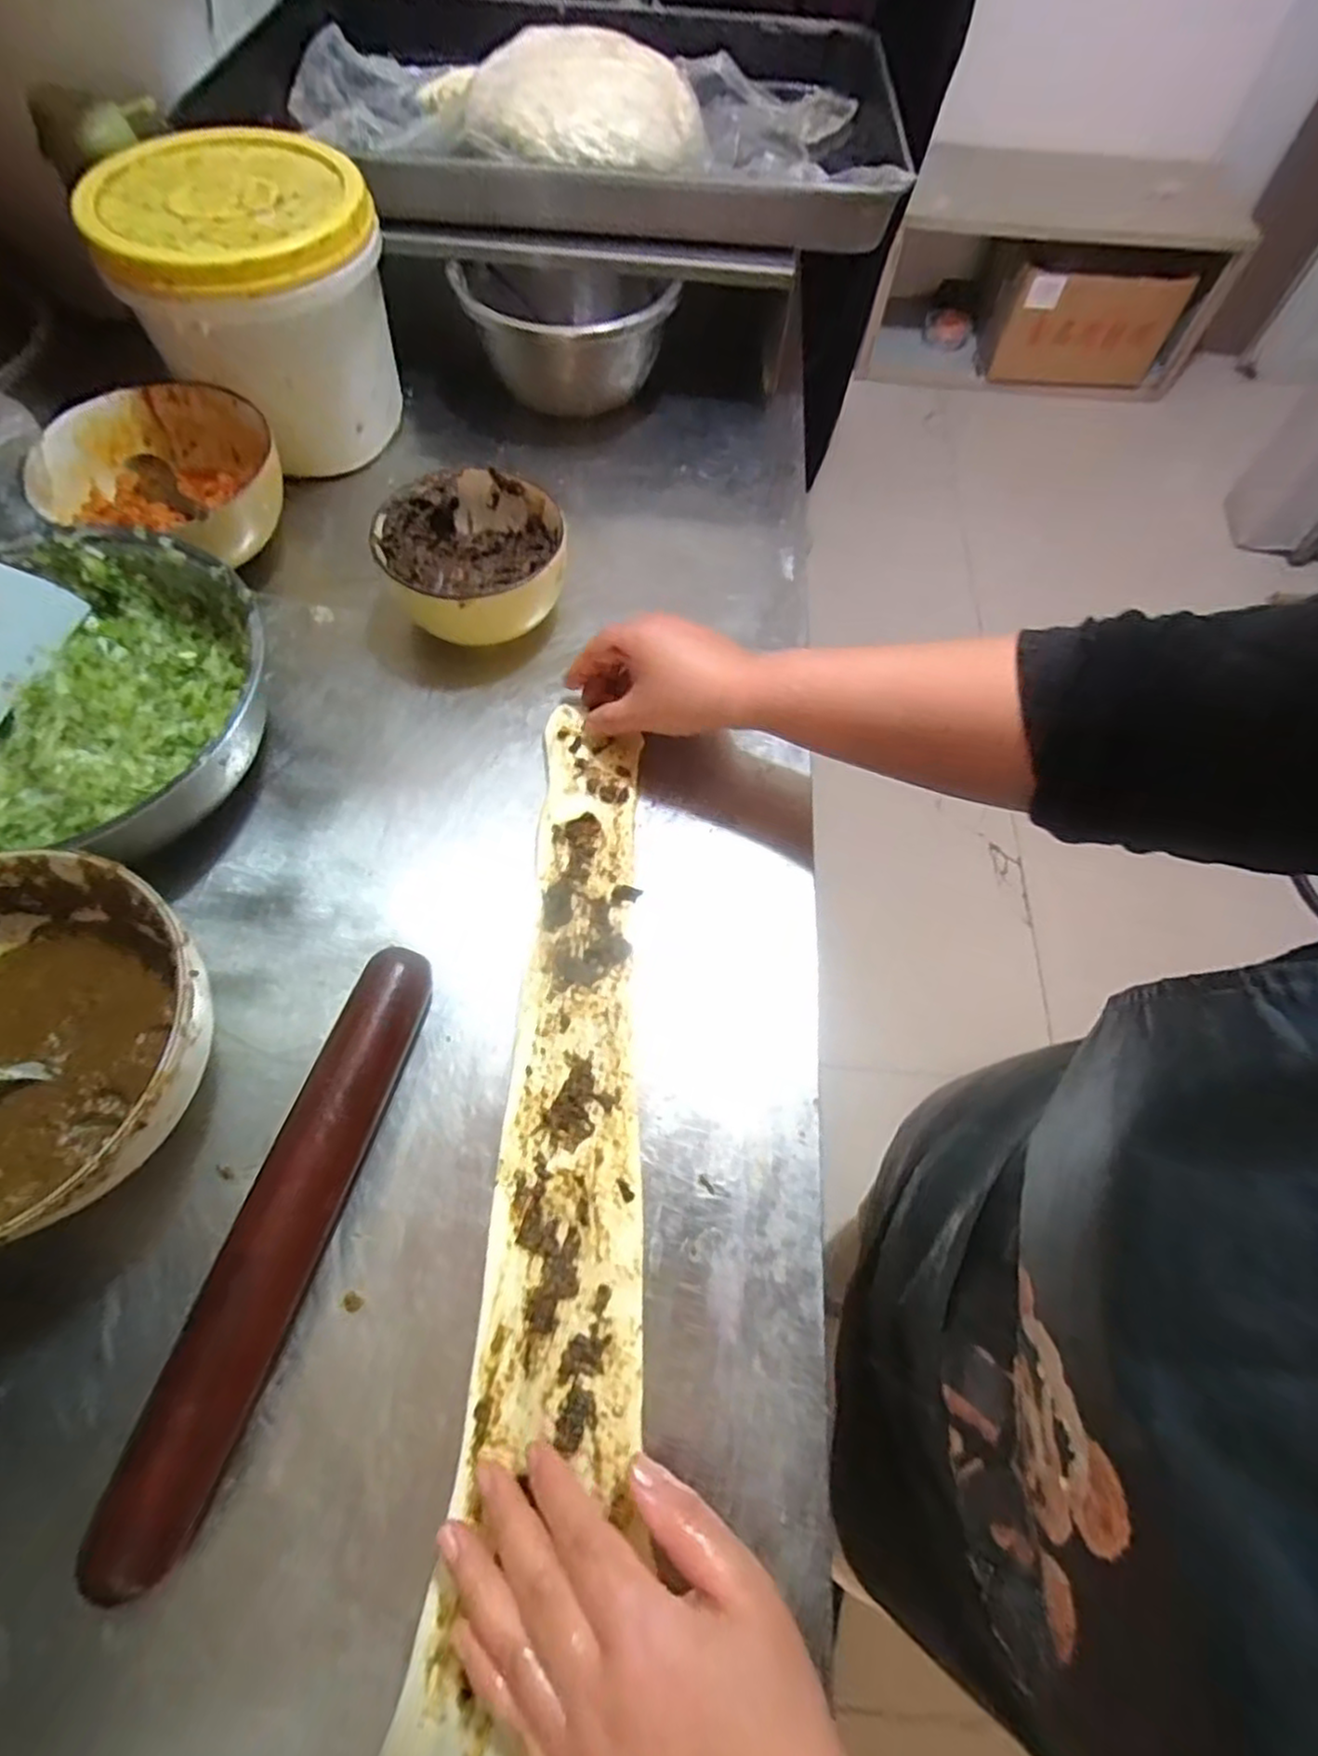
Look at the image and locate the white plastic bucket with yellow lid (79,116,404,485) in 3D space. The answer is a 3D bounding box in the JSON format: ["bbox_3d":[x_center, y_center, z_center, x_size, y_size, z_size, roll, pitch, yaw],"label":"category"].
[{"bbox_3d":[-0.294,-0.426,0.541,0.175,0.146,0.166,1,63,-3],"label":"white plastic bucket with yellow lid"}]

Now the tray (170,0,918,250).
[{"bbox_3d":[-0.098,-0.720,0.646,0.618,0.072,0.413,9,65,1],"label":"tray"}]

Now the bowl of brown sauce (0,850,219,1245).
[{"bbox_3d":[-0.293,0.079,0.343,0.175,0.082,0.153,33,66,13],"label":"bowl of brown sauce"}]

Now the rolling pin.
[{"bbox_3d":[-0.174,0.158,0.336,0.035,0.036,0.261,15,63,4],"label":"rolling pin"}]

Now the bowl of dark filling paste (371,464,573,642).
[{"bbox_3d":[-0.126,-0.218,0.503,0.117,0.064,0.120,1,63,-3],"label":"bowl of dark filling paste"}]

